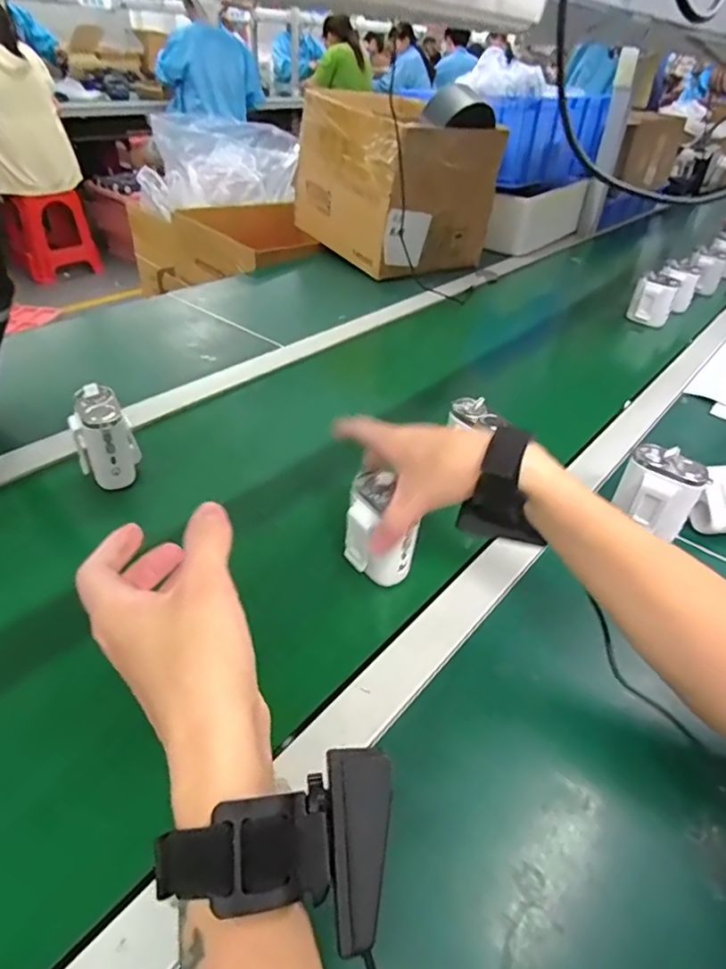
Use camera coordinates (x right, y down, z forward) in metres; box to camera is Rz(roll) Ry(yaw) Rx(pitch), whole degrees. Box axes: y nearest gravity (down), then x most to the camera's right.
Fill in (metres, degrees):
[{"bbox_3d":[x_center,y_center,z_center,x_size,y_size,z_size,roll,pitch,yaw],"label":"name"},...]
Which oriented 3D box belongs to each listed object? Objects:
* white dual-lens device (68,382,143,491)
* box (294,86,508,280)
[{"bbox_3d":[-0.259,-0.048,0.568,0.055,0.084,0.058,-12,42,-21],"label":"white dual-lens device"},{"bbox_3d":[0.062,-0.621,1.187,0.282,0.269,0.364,-24,48,-32],"label":"box"}]

